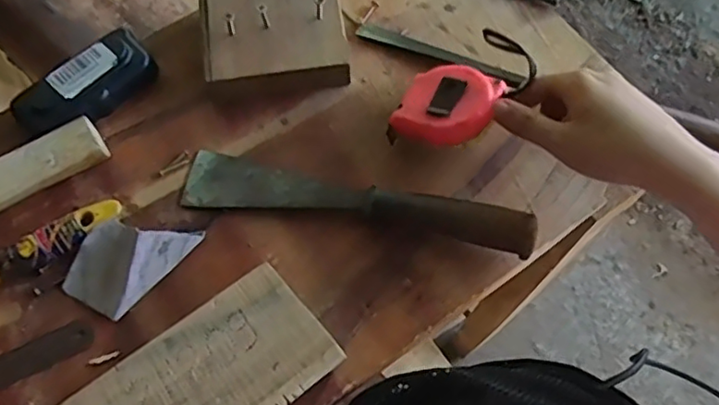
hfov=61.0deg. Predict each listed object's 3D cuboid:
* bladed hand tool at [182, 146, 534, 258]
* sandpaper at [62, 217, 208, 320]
[{"bbox_3d":[-0.004,-0.003,0.426,0.243,0.034,0.039,11,68,4],"label":"bladed hand tool"},{"bbox_3d":[-0.159,0.034,0.414,0.056,0.024,0.085,41,73,15],"label":"sandpaper"}]

